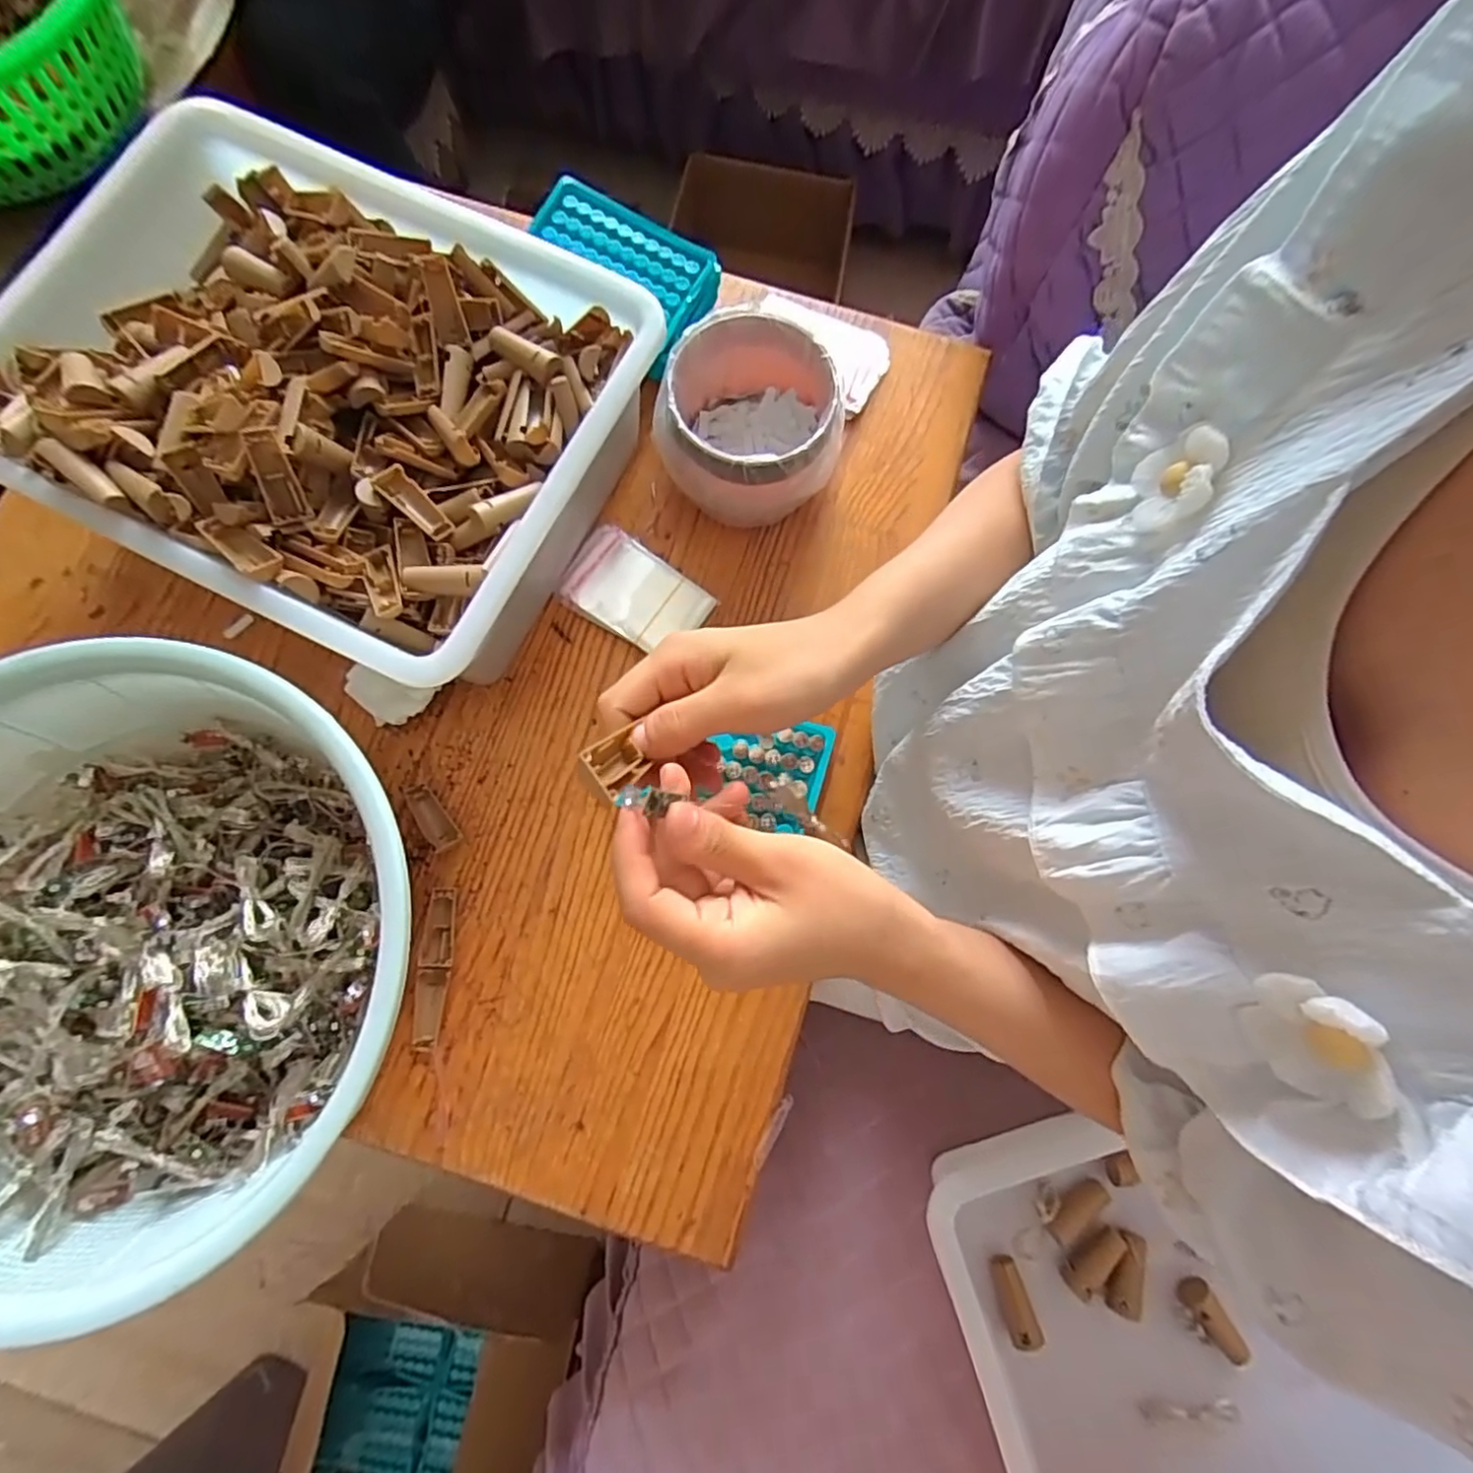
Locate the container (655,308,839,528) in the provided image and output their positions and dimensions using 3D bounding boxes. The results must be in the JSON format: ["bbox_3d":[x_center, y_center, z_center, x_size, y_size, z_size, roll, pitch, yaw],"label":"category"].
[{"bbox_3d":[0.009,-0.221,0.473,0.116,0.086,0.113,0,77,-1],"label":"container"}]

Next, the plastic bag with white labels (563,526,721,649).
[{"bbox_3d":[-0.077,-0.107,0.491,0.105,0.011,0.069,36,79,7],"label":"plastic bag with white labels"}]

